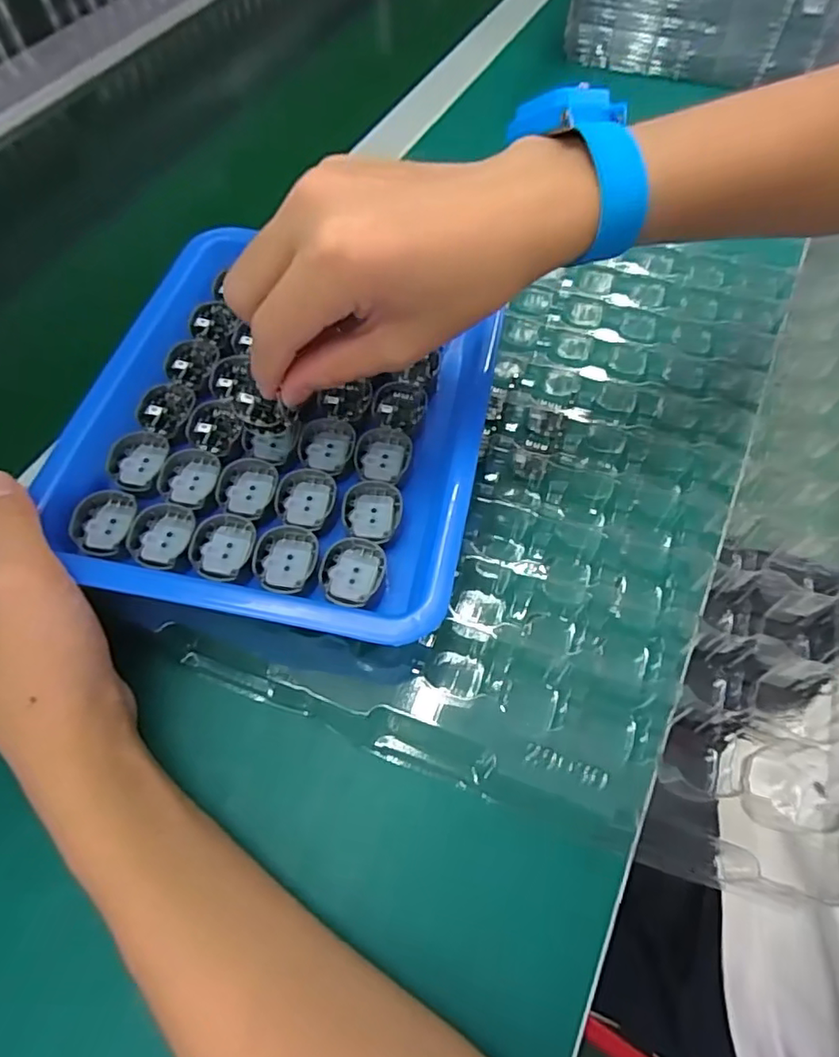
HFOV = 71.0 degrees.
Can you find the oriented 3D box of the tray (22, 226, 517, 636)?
[{"bbox_3d":[-0.062,-0.054,0.276,0.179,0.032,0.208,8,60,8],"label":"tray"}]

